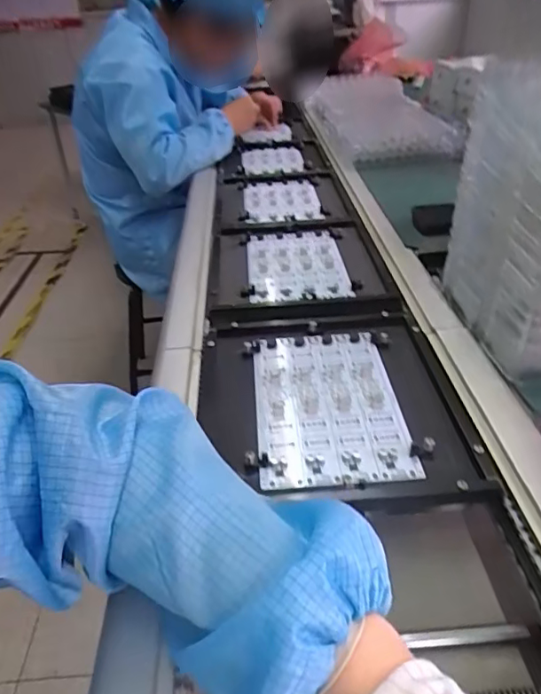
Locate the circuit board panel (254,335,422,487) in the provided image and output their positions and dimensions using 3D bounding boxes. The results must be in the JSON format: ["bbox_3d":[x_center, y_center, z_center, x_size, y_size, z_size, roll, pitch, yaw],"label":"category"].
[{"bbox_3d":[0.053,0.050,0.519,0.131,0.007,0.214,-4,34,0],"label":"circuit board panel"}]

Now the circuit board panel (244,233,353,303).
[{"bbox_3d":[0.036,-0.120,0.776,0.133,0.011,0.223,-5,34,-1],"label":"circuit board panel"}]

